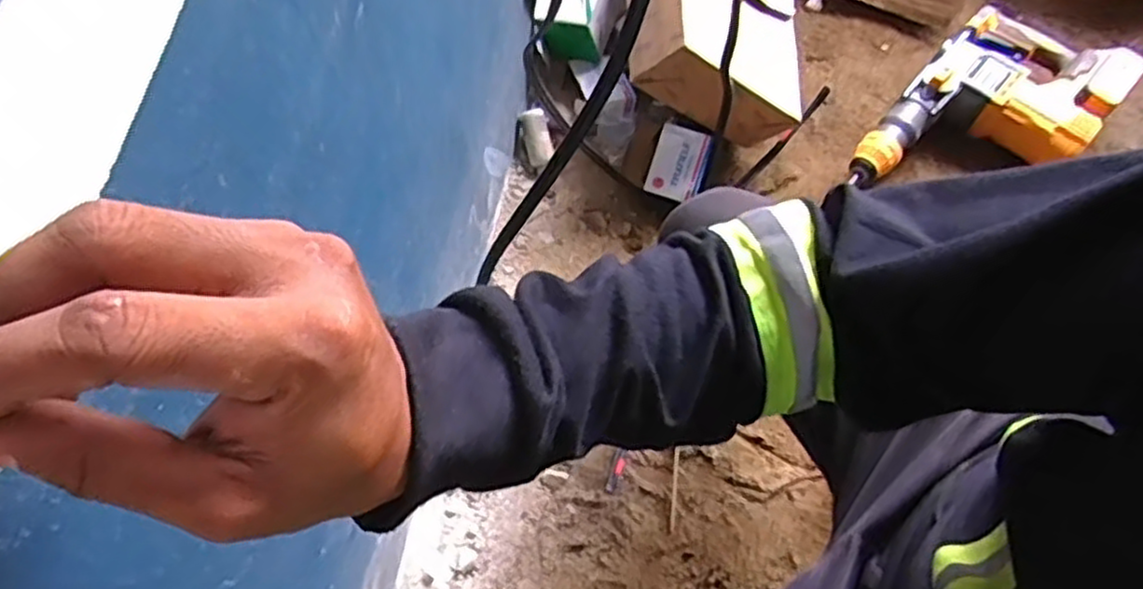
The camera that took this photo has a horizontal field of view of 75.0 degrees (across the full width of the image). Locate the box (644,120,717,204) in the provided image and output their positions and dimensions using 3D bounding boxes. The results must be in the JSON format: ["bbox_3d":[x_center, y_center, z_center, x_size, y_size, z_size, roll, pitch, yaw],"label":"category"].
[{"bbox_3d":[0.148,-0.181,1.021,0.077,0.025,0.094,19,108,14],"label":"box"}]

